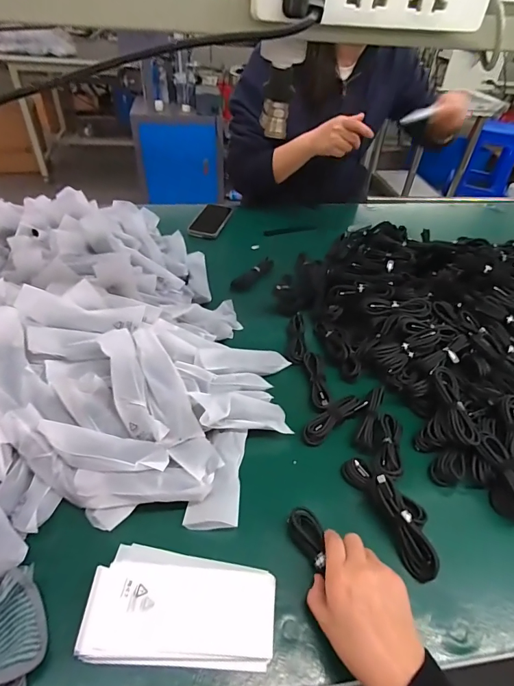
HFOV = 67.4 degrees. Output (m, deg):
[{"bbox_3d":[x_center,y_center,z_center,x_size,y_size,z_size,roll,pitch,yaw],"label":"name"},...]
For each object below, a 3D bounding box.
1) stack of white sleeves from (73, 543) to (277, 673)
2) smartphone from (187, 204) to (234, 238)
[{"bbox_3d":[-0.073,0.260,0.385,0.178,0.021,0.095,3,44,-1],"label":"stack of white sleeves"},{"bbox_3d":[-0.113,-0.307,0.966,0.071,0.015,0.168,12,44,8],"label":"smartphone"}]

